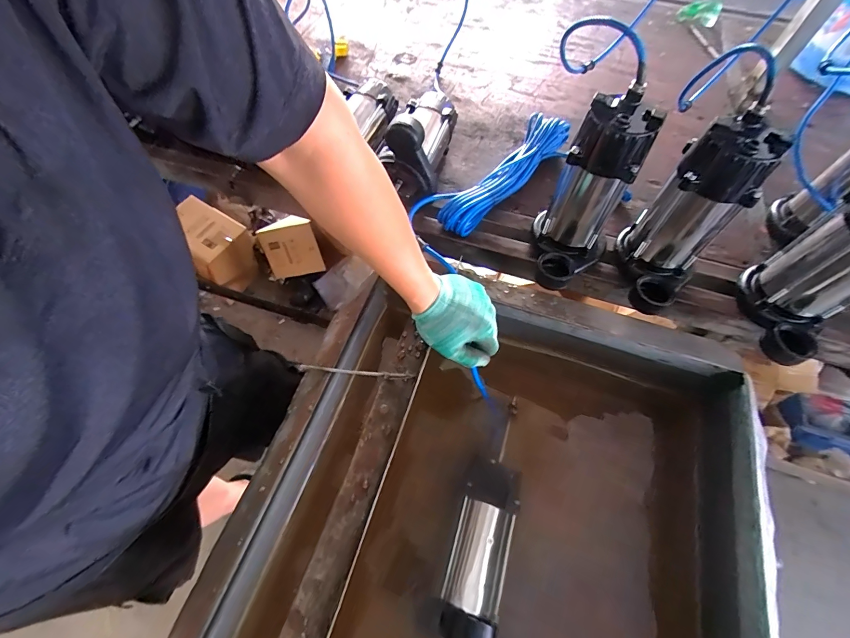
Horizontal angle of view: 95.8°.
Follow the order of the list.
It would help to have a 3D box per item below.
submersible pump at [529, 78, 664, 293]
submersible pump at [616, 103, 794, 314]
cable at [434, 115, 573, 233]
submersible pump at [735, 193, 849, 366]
[{"bbox_3d":[0.229,-0.168,0.540,0.101,0.229,0.154,13,60,5],"label":"submersible pump"},{"bbox_3d":[0.350,-0.129,0.526,0.116,0.246,0.128,40,66,19],"label":"submersible pump"},{"bbox_3d":[0.149,-0.273,0.712,0.080,0.049,0.351,33,64,16],"label":"cable"},{"bbox_3d":[0.521,-0.061,0.484,0.113,0.232,0.125,40,66,19],"label":"submersible pump"}]

